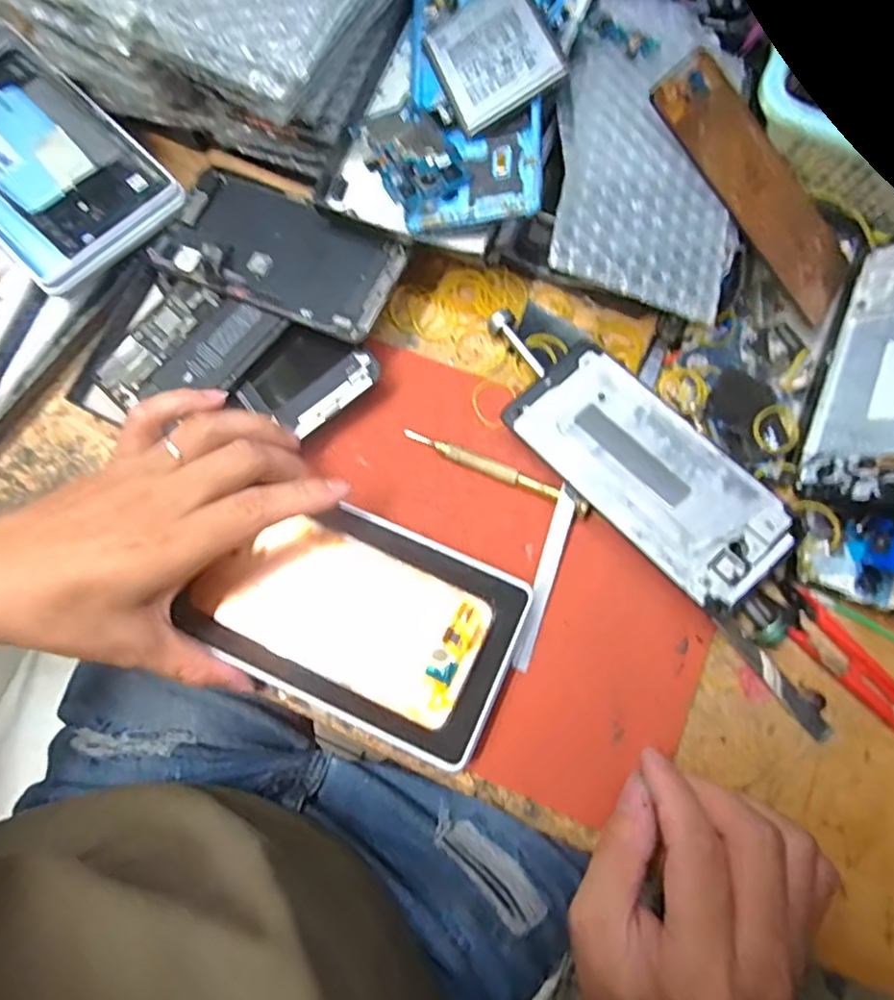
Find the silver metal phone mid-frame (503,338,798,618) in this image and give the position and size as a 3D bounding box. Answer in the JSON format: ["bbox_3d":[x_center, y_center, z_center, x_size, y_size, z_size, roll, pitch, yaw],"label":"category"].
[{"bbox_3d":[0.107,-0.016,0.325,0.070,0.004,0.153,-42,74,-7],"label":"silver metal phone mid-frame"}]

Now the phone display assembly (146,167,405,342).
[{"bbox_3d":[-0.097,-0.146,0.359,0.148,0.013,0.074,25,78,13],"label":"phone display assembly"}]

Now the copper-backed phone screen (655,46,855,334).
[{"bbox_3d":[0.177,-0.176,0.344,0.155,0.006,0.073,47,65,-13],"label":"copper-backed phone screen"}]

